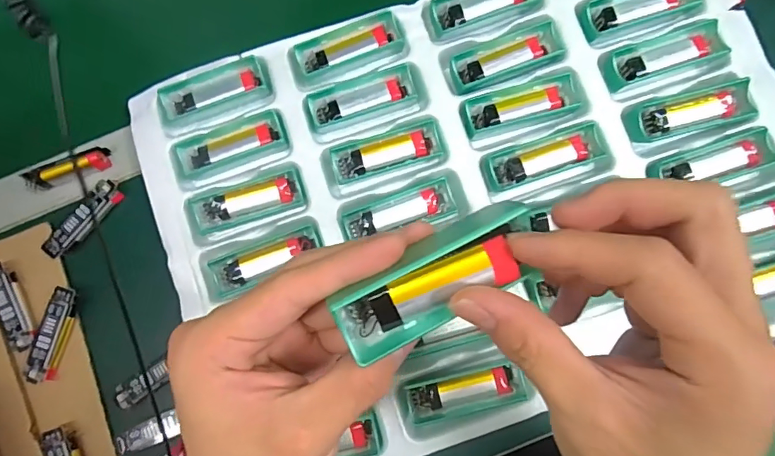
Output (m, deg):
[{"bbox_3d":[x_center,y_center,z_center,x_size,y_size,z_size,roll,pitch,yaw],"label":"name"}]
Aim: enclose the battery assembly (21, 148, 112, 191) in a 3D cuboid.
[{"bbox_3d":[-0.251,-0.048,0.375,0.063,0.020,0.017,-18,83,1],"label":"battery assembly"}]

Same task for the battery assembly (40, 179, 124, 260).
[{"bbox_3d":[-0.236,-0.007,0.371,0.018,0.019,0.067,37,86,6],"label":"battery assembly"}]

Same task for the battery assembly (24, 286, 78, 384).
[{"bbox_3d":[-0.251,0.079,0.357,0.021,0.018,0.069,12,84,4],"label":"battery assembly"}]

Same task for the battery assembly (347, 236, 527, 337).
[{"bbox_3d":[0.016,0.022,0.171,0.061,0.009,0.016,-24,83,6],"label":"battery assembly"}]

